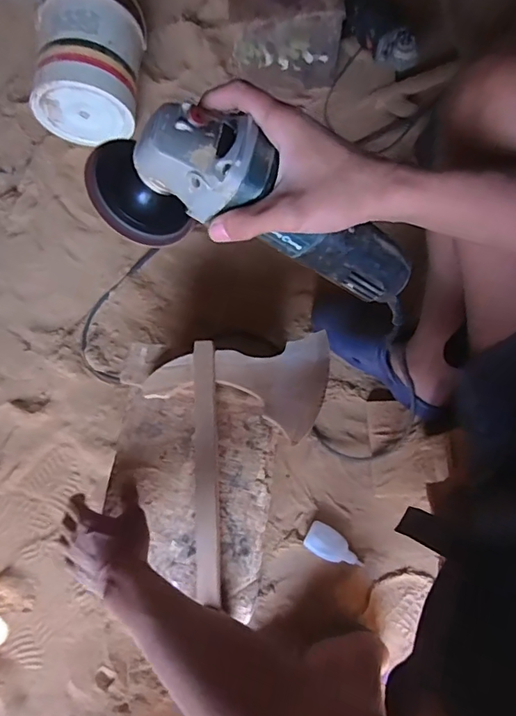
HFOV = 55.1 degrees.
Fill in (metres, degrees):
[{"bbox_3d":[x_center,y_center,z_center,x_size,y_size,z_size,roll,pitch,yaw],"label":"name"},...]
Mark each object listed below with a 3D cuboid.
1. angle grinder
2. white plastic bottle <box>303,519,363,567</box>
[{"bbox_3d":[0.007,-0.116,0.397,0.275,0.092,0.078,18,74,-13],"label":"angle grinder"},{"bbox_3d":[0.117,0.288,0.752,0.090,0.031,0.044,28,76,10],"label":"white plastic bottle"}]

